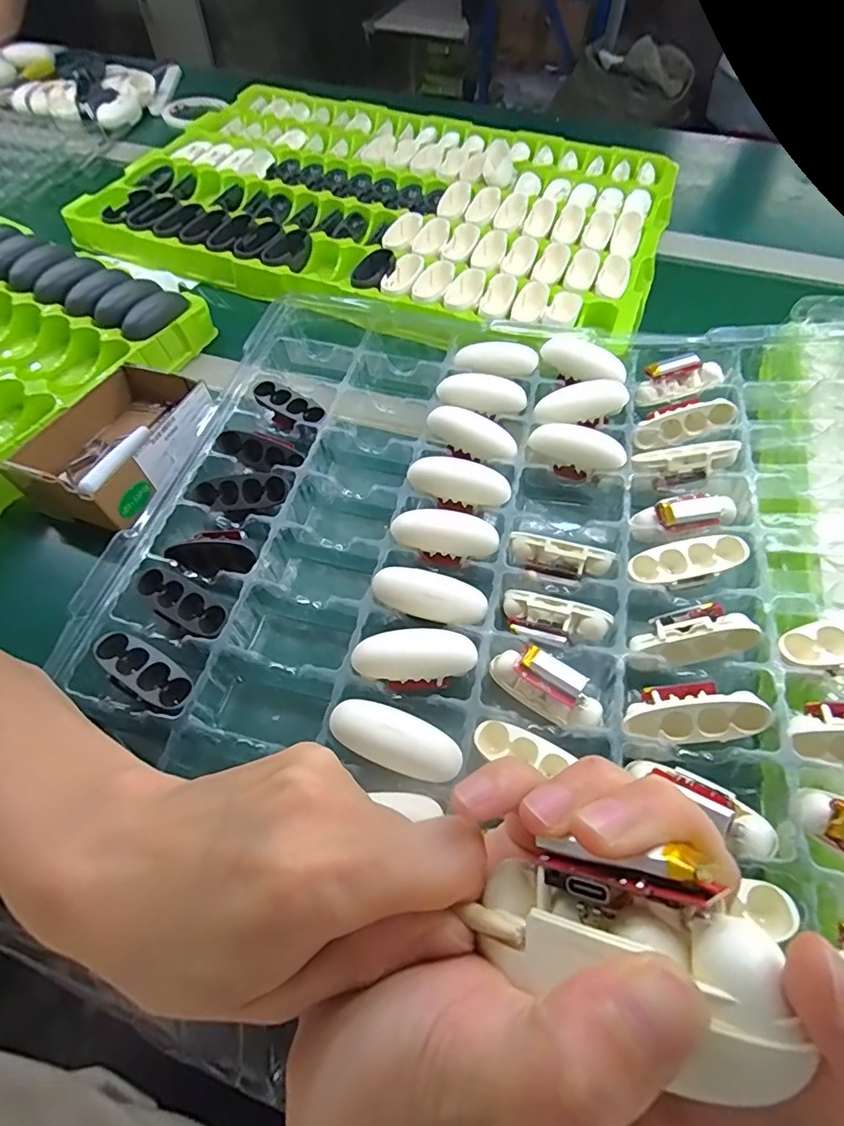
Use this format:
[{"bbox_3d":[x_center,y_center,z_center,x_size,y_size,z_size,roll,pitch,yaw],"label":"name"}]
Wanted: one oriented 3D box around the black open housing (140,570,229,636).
[{"bbox_3d":[-0.140,0.024,0.302,0.064,0.008,0.021,27,61,15],"label":"black open housing"}]

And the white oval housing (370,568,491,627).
[{"bbox_3d":[0.005,0.018,0.298,0.065,0.013,0.026,7,58,3],"label":"white oval housing"}]

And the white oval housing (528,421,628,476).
[{"bbox_3d":[0.108,-0.080,0.364,0.064,0.024,0.019,23,58,30],"label":"white oval housing"}]

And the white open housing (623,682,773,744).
[{"bbox_3d":[0.136,0.076,0.263,0.062,0.024,0.023,-7,13,16],"label":"white open housing"}]

